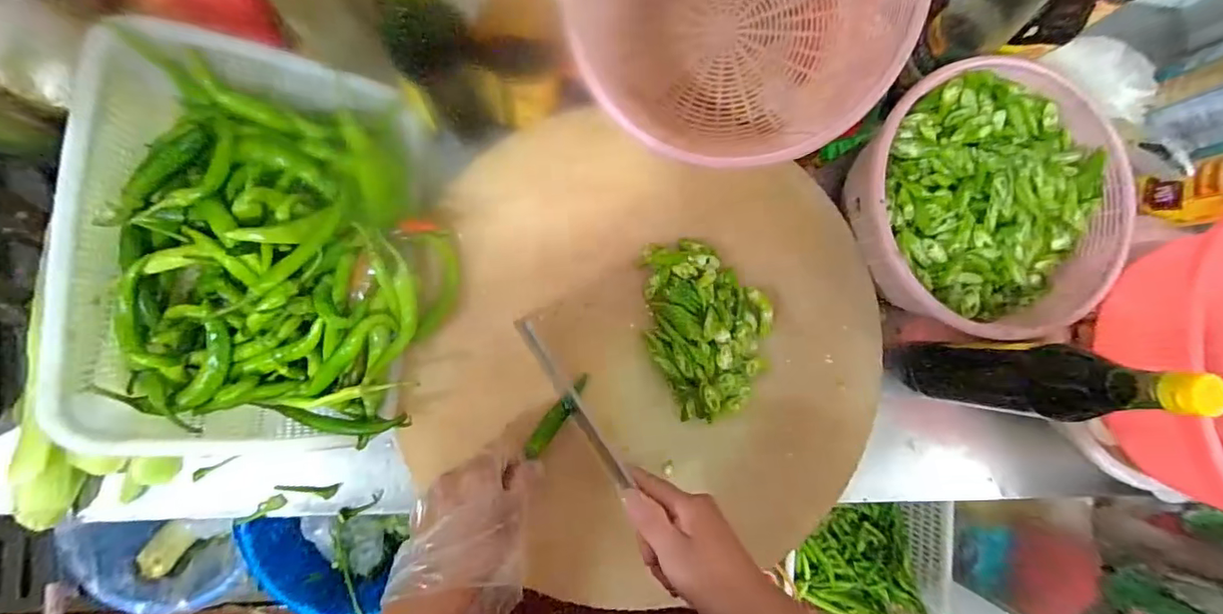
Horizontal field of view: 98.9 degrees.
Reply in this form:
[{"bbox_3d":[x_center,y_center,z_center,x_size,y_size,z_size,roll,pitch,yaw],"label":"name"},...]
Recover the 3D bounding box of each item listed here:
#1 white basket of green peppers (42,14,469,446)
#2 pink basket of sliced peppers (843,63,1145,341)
[{"bbox_3d":[-0.261,-0.041,0.409,0.241,0.093,0.303,6,85,-8],"label":"white basket of green peppers"},{"bbox_3d":[0.351,-0.098,0.503,0.242,0.085,0.248,-9,88,-9],"label":"pink basket of sliced peppers"}]

